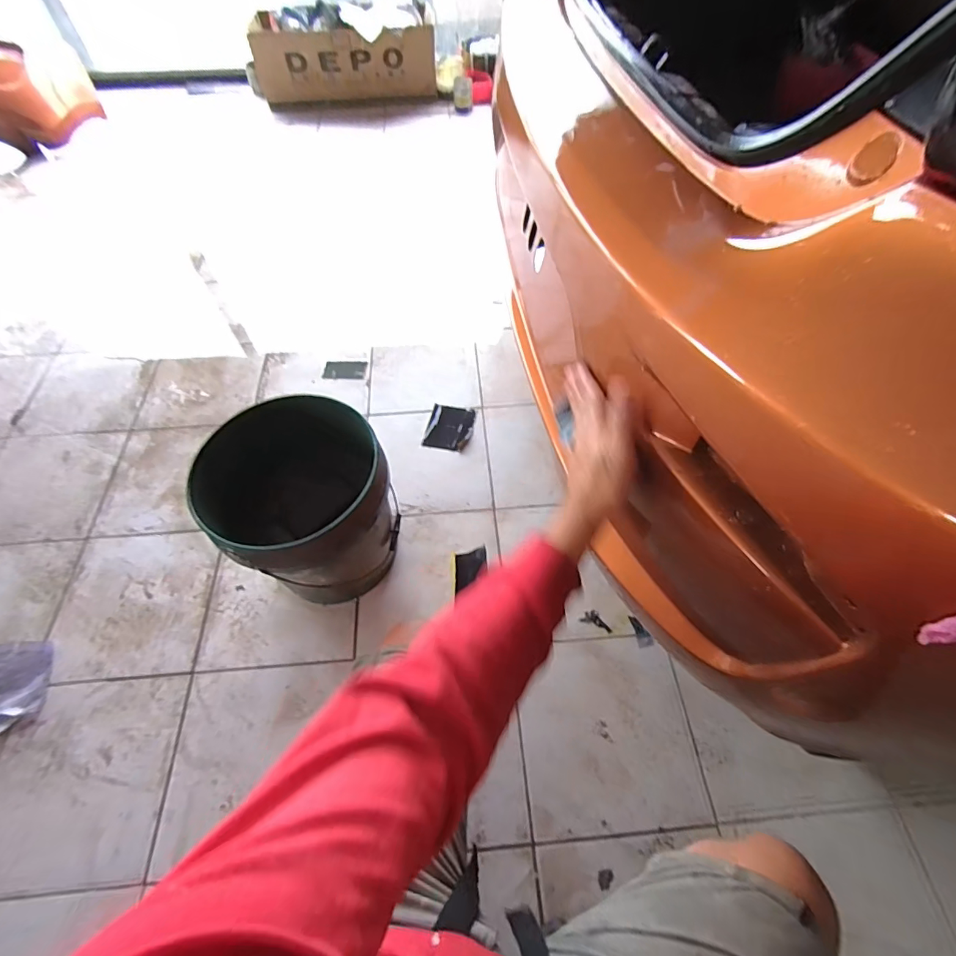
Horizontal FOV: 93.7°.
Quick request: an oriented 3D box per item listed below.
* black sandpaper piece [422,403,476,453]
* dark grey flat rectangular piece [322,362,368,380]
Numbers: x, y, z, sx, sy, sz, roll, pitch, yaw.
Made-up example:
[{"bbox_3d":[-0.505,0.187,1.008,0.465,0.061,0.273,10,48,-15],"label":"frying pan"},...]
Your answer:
[{"bbox_3d":[-0.071,-0.129,1.140,0.112,0.004,0.134,9,59,6],"label":"black sandpaper piece"},{"bbox_3d":[-0.371,-0.302,1.256,0.116,0.010,0.059,1,70,-7],"label":"dark grey flat rectangular piece"}]

